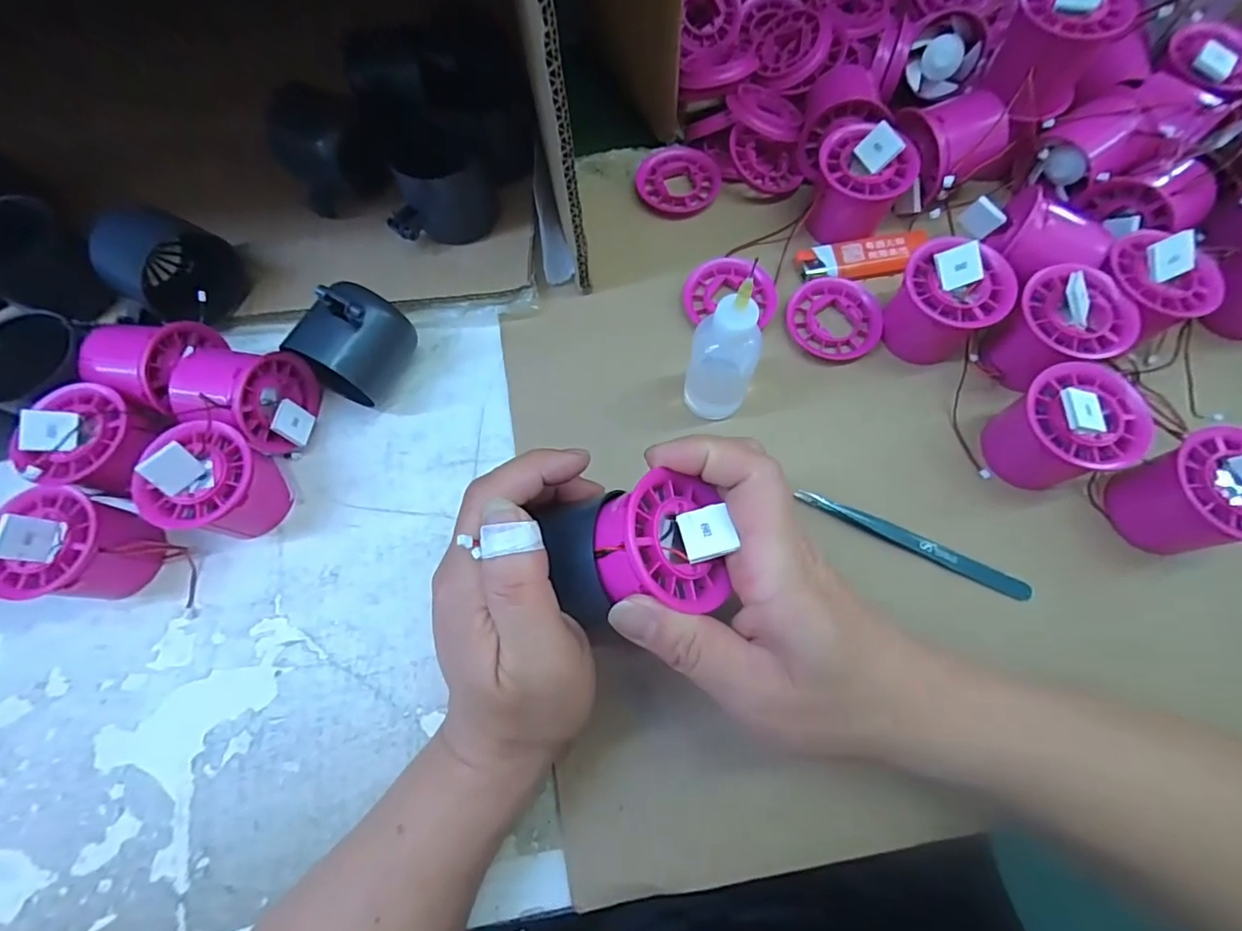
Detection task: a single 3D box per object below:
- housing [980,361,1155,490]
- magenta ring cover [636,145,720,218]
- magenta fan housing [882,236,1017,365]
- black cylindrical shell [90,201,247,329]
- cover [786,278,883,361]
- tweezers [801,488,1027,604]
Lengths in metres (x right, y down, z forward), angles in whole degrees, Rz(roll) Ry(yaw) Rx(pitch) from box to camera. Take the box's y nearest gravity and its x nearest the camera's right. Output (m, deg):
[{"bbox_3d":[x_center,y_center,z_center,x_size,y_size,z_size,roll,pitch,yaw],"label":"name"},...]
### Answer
[{"bbox_3d":[0.228,-0.019,0.286,0.055,0.052,0.054,-13,71,-3],"label":"housing"},{"bbox_3d":[0.040,-0.197,0.380,0.056,0.011,0.048,3,71,2],"label":"magenta ring cover"},{"bbox_3d":[0.181,-0.093,0.309,0.053,0.054,0.051,0,70,1],"label":"magenta fan housing"},{"bbox_3d":[-0.268,-0.119,0.330,0.054,0.051,0.055,0,70,1],"label":"black cylindrical shell"},{"bbox_3d":[0.131,-0.090,0.335,0.055,0.007,0.051,-1,70,1],"label":"cover"},{"bbox_3d":[0.154,0.042,0.294,0.125,0.009,0.010,23,73,9],"label":"tweezers"}]

